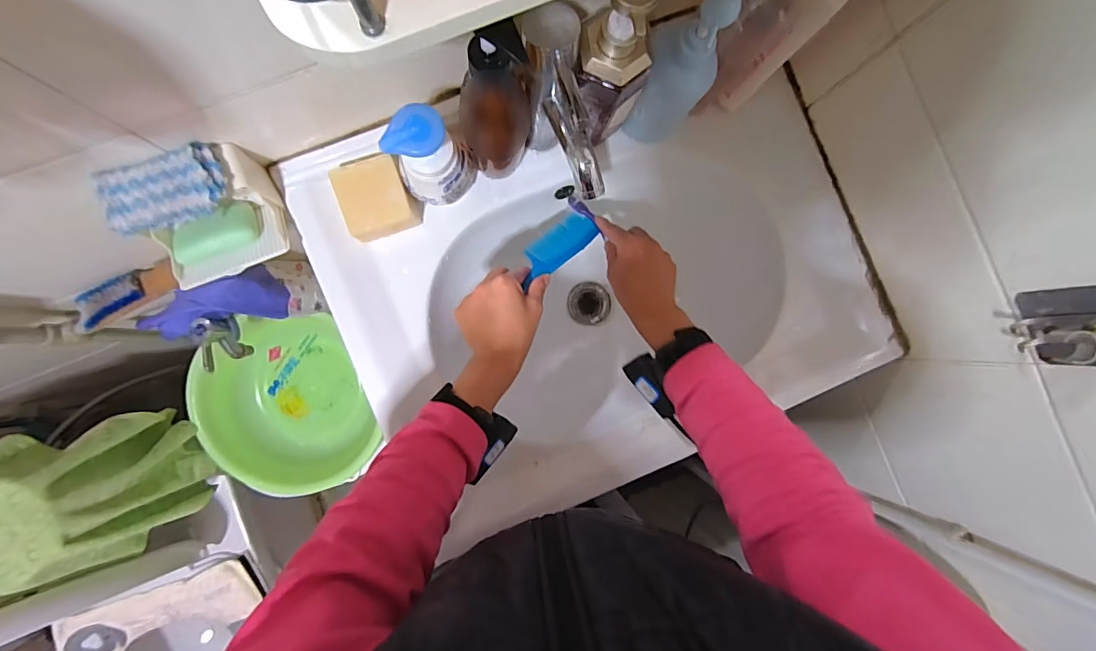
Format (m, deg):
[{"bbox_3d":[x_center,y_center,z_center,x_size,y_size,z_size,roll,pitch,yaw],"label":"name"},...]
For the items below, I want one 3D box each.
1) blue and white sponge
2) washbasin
[{"bbox_3d":[-0.344,-0.123,0.428,0.094,0.030,0.054,-21,90,-5],"label":"blue and white sponge"},{"bbox_3d":[0.065,-0.065,0.638,0.603,0.185,0.460,-23,90,-5],"label":"washbasin"}]

